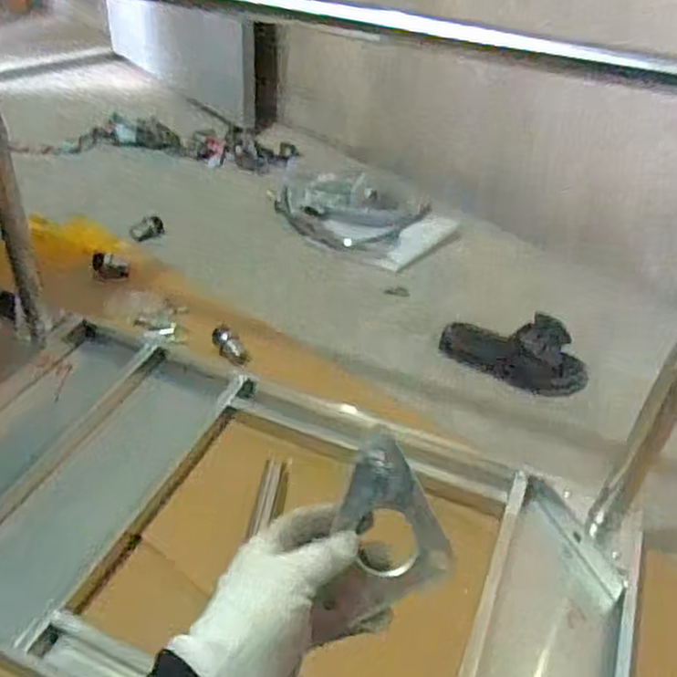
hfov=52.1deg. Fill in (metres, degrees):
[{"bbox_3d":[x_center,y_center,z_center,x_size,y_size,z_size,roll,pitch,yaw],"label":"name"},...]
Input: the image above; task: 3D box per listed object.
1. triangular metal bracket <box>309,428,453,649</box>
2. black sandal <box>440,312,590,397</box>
[{"bbox_3d":[0.033,0.128,0.429,0.069,0.011,0.128,14,80,5],"label":"triangular metal bracket"},{"bbox_3d":[0.283,0.016,1.111,0.238,0.082,0.113,23,41,20],"label":"black sandal"}]

